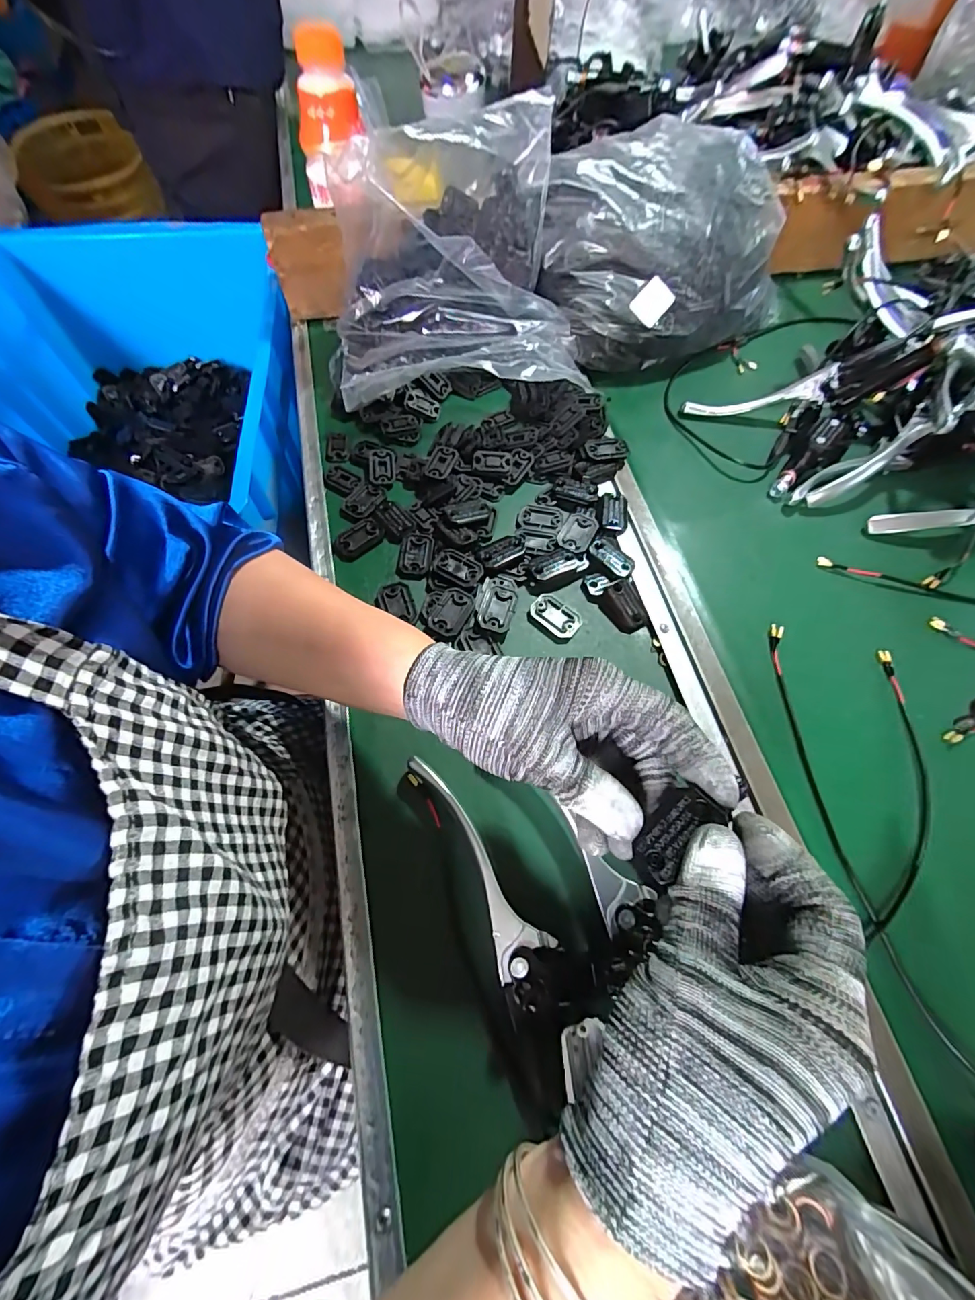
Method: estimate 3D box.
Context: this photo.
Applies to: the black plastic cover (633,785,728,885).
[{"bbox_3d":[0.084,0.082,0.212,0.022,0.007,0.041,38,90,15],"label":"black plastic cover"}]

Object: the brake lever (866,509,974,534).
[{"bbox_3d":[0.422,-0.120,0.426,0.137,0.042,0.014,1,64,-2],"label":"brake lever"}]

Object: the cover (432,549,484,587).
[{"bbox_3d":[-0.025,-0.068,0.398,0.042,0.007,0.028,29,66,11],"label":"cover"}]

